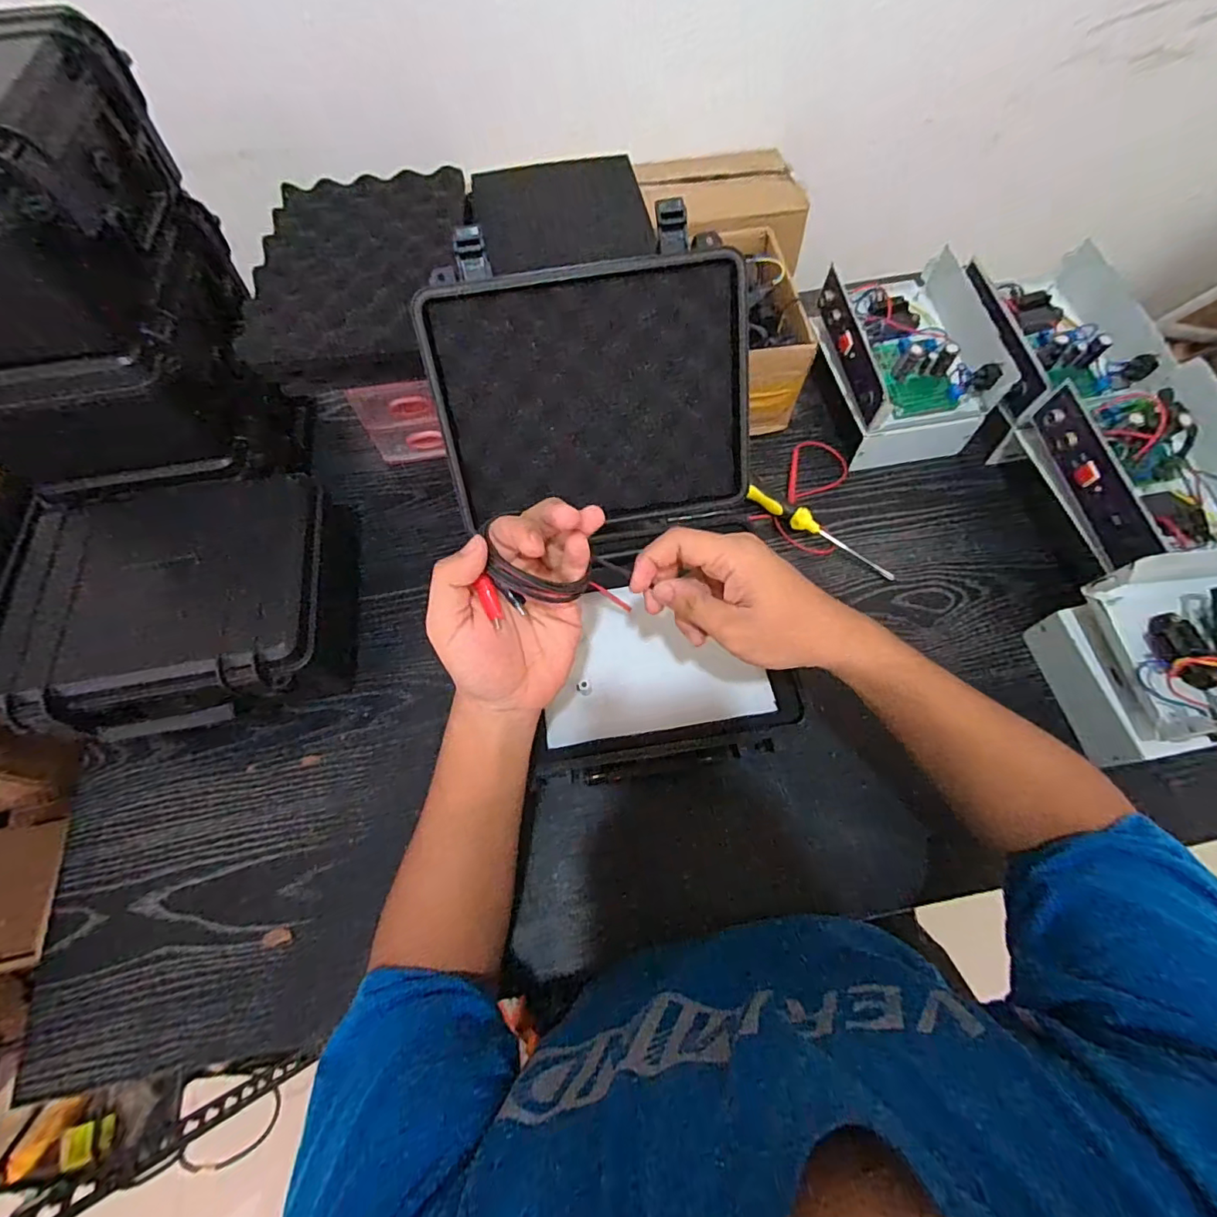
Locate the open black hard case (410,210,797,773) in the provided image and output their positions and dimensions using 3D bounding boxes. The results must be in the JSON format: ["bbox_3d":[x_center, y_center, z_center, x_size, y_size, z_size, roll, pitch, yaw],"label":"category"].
[{"bbox_3d":[0.009,-0.083,0.498,0.279,0.263,0.413,-11,66,-3],"label":"open black hard case"}]

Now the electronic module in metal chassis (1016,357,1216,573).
[{"bbox_3d":[0.551,-0.142,0.546,0.161,0.071,0.210,-8,65,-2],"label":"electronic module in metal chassis"}]

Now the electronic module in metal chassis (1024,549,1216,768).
[{"bbox_3d":[0.544,0.043,0.506,0.201,0.108,0.157,-12,66,-3],"label":"electronic module in metal chassis"}]

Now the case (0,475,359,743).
[{"bbox_3d":[-0.410,-0.001,0.539,0.274,0.113,0.245,-7,65,-1],"label":"case"}]

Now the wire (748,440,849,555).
[{"bbox_3d":[0.245,-0.132,0.648,0.100,0.018,0.152,31,70,15],"label":"wire"}]

